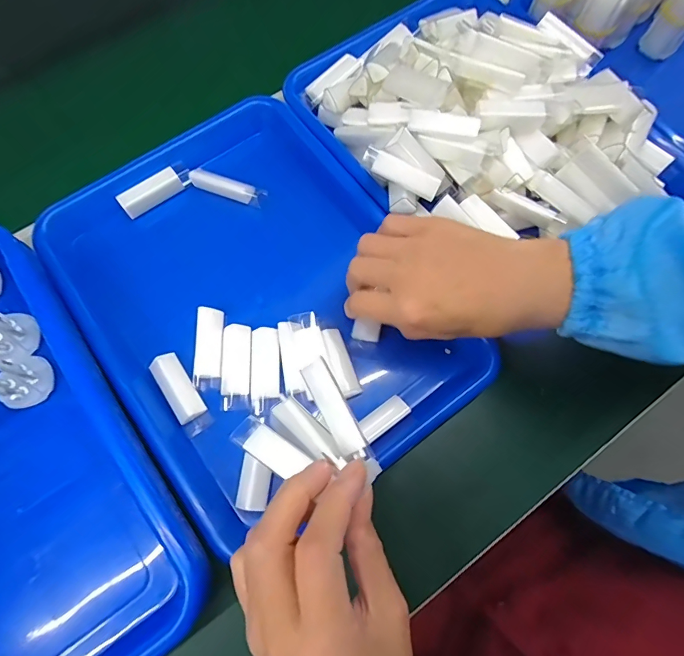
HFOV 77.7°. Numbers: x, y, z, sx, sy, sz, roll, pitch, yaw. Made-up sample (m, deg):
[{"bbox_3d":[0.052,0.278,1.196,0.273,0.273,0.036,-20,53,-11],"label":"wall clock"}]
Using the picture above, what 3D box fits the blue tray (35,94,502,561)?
[{"bbox_3d":[-0.070,-0.025,0.356,0.242,0.049,0.326,-33,75,-10],"label":"blue tray"}]

